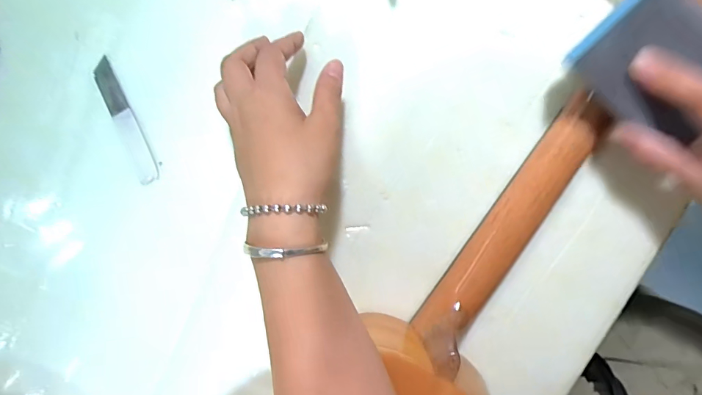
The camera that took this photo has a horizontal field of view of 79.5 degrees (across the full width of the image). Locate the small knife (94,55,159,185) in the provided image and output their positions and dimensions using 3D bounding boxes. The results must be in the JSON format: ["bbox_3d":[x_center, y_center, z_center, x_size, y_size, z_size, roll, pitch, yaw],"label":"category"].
[{"bbox_3d":[-0.181,-0.060,0.342,0.022,0.009,0.100,-19,97,6],"label":"small knife"}]

